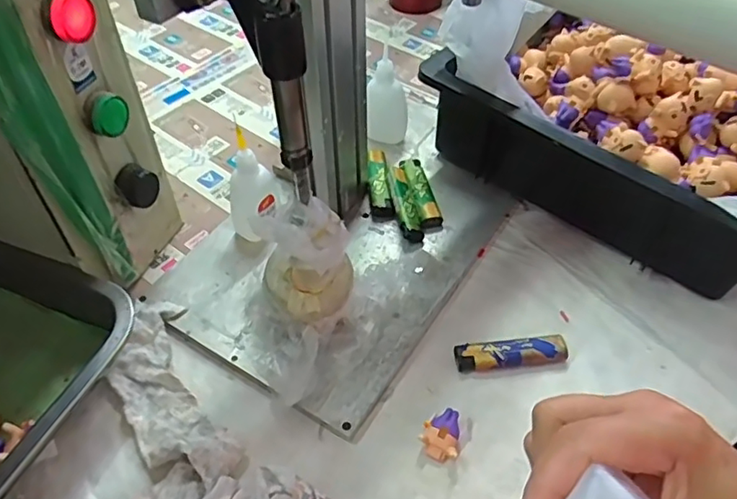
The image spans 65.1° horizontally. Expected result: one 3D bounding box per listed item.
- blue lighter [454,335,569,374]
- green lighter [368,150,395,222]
[{"bbox_3d":[0.104,0.075,0.420,0.080,0.009,0.021,-5,48,-6],"label":"blue lighter"},{"bbox_3d":[0.010,-0.060,0.530,0.019,0.018,0.081,-3,48,-5],"label":"green lighter"}]

